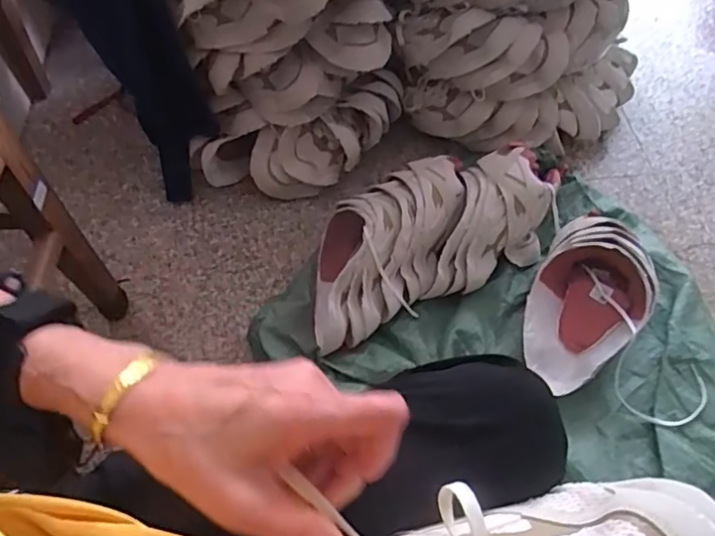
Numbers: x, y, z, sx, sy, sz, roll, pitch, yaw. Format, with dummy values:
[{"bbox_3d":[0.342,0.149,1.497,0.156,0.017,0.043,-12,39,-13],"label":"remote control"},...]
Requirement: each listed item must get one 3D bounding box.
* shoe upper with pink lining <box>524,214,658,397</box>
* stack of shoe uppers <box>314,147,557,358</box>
[{"bbox_3d":[0.356,0.043,0.883,0.158,0.096,0.289,25,61,17],"label":"shoe upper with pink lining"},{"bbox_3d":[0.114,-0.060,0.938,0.425,0.125,0.214,-21,59,-11],"label":"stack of shoe uppers"}]

